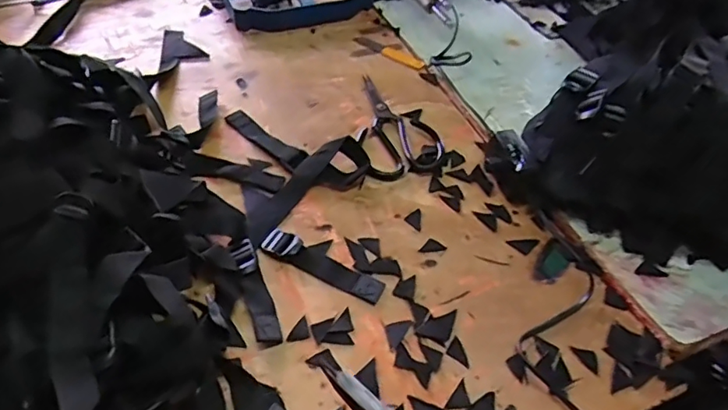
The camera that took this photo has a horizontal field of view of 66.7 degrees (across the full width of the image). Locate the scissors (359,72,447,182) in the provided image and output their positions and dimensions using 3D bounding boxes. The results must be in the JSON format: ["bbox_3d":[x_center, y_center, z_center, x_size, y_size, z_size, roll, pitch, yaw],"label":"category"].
[{"bbox_3d":[0.034,-0.101,0.672,0.093,0.009,0.166,-13,54,-8],"label":"scissors"}]

